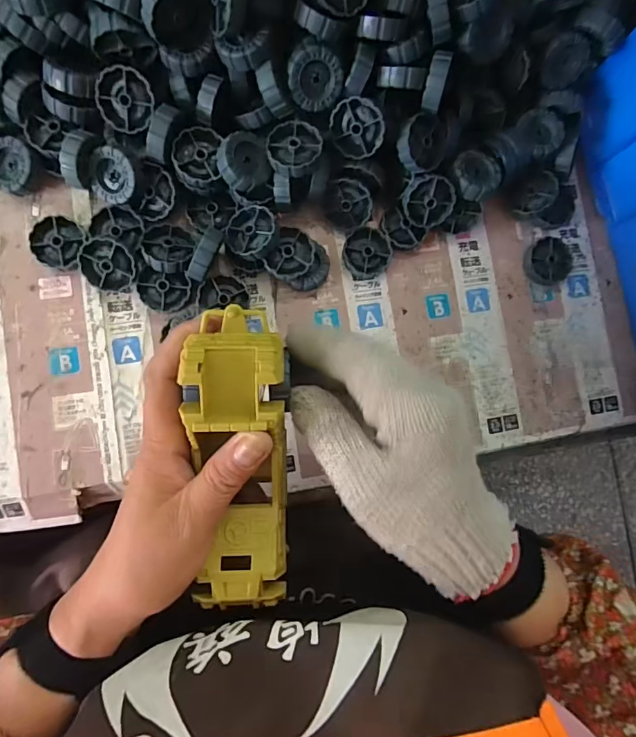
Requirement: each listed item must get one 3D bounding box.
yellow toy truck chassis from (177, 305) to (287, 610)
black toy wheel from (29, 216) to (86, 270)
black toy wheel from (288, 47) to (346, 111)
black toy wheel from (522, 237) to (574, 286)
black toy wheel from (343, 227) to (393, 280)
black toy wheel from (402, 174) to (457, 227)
[{"bbox_3d":[-0.043,0.053,0.252,0.052,0.034,0.166,-3,100,-6],"label":"yellow toy truck chassis"},{"bbox_3d":[-0.190,-0.092,0.337,0.034,0.014,0.036,0,87,-7],"label":"black toy wheel"},{"bbox_3d":[-0.003,-0.199,0.313,0.036,0.010,0.038,-30,132,6],"label":"black toy wheel"},{"bbox_3d":[0.196,-0.091,0.387,0.041,0.013,0.039,-14,89,-7],"label":"black toy wheel"},{"bbox_3d":[0.040,-0.093,0.370,0.038,0.011,0.039,0,87,-7],"label":"black toy wheel"},{"bbox_3d":[0.087,-0.132,0.358,0.039,0.015,0.037,15,124,-20],"label":"black toy wheel"}]

